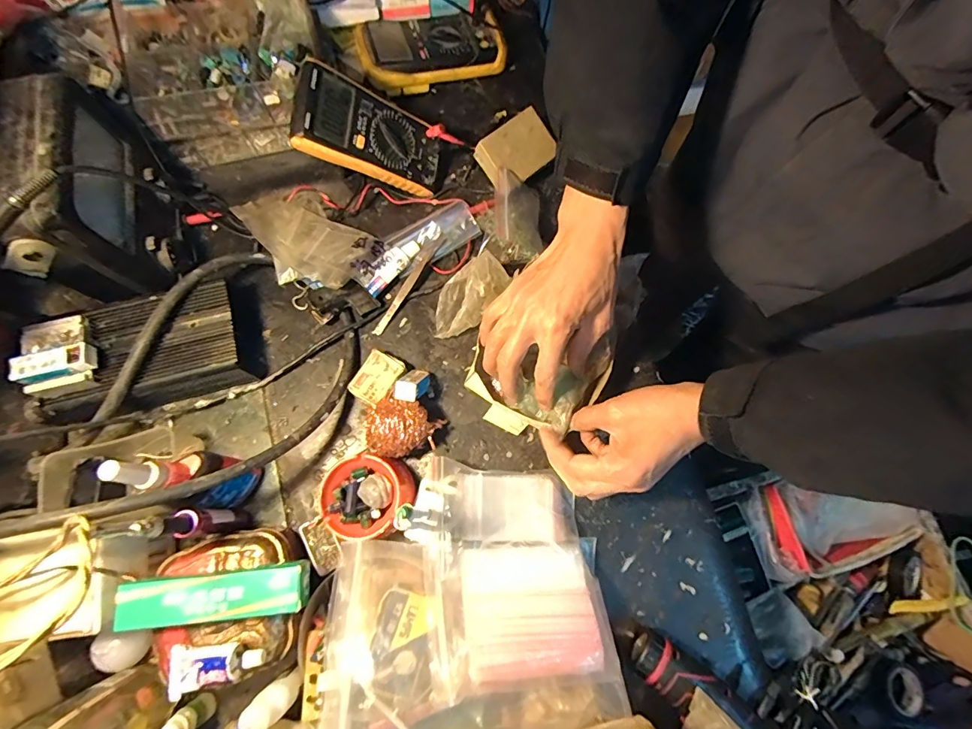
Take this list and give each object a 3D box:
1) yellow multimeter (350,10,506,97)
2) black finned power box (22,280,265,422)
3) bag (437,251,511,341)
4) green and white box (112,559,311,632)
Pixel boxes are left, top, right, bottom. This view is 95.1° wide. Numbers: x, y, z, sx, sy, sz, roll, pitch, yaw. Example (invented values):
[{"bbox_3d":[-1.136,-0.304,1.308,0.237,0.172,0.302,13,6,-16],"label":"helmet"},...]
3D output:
[{"bbox_3d":[-0.074,-0.421,0.595,0.181,0.048,0.093,-15,74,-6],"label":"yellow multimeter"},{"bbox_3d":[-0.347,-0.006,0.467,0.189,0.066,0.107,-21,75,-7],"label":"black finned power box"},{"bbox_3d":[-0.020,-0.074,0.490,0.047,0.034,0.102,42,104,10],"label":"bag"},{"bbox_3d":[-0.218,0.187,0.360,0.144,0.018,0.036,-6,73,-3],"label":"green and white box"}]

